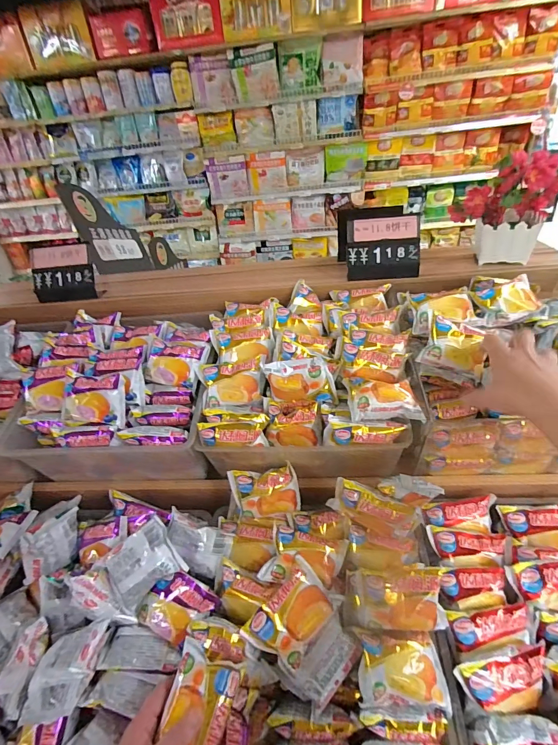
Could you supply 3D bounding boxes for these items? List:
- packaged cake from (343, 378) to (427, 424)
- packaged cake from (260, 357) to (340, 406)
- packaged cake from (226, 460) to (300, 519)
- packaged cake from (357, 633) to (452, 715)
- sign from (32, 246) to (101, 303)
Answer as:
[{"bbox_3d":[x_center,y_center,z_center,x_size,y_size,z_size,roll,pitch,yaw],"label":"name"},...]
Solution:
[{"bbox_3d":[0.136,0.029,0.482,0.094,0.034,0.068,1,34,11],"label":"packaged cake"},{"bbox_3d":[0.028,0.011,0.513,0.099,0.061,0.032,4,35,15],"label":"packaged cake"},{"bbox_3d":[-0.019,0.167,0.521,0.087,0.070,0.035,-5,10,14],"label":"packaged cake"},{"bbox_3d":[0.137,0.325,0.407,0.092,0.029,0.063,7,52,-6],"label":"packaged cake"},{"bbox_3d":[-0.407,-0.188,0.705,0.113,0.099,0.024,-8,14,-7],"label":"sign"}]

